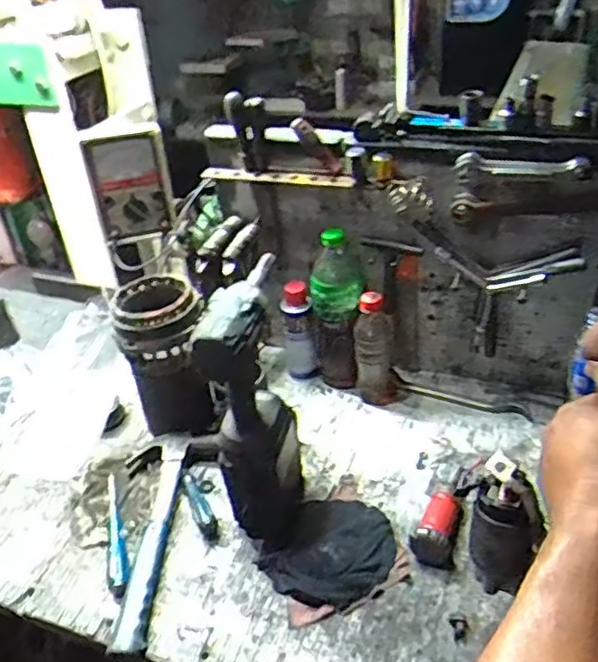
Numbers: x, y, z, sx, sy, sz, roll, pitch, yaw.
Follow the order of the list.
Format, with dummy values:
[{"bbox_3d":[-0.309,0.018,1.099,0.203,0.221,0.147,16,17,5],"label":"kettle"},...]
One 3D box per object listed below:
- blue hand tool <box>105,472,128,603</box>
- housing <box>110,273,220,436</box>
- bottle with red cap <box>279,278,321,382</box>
[{"bbox_3d":[-0.243,0.263,0.860,0.025,0.013,0.198,-11,35,-10],"label":"blue hand tool"},{"bbox_3d":[-0.197,0.040,0.982,0.121,0.211,0.127,-3,35,2],"label":"housing"},{"bbox_3d":[0.000,-0.002,1.072,0.048,0.171,0.055,-8,35,-5],"label":"bottle with red cap"}]

